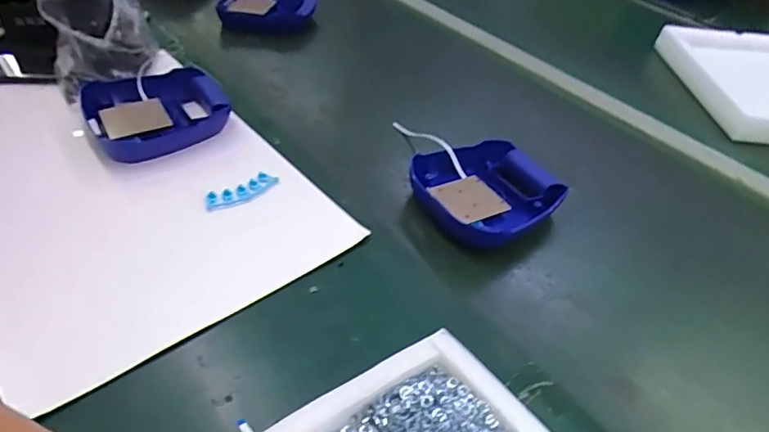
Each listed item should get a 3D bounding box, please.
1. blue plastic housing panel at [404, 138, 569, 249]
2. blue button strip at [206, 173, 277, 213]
[{"bbox_3d":[0.141,-0.036,0.691,0.198,0.043,0.168,-25,51,-29],"label":"blue plastic housing panel"},{"bbox_3d":[-0.182,-0.031,0.666,0.094,0.021,0.021,-27,52,-31],"label":"blue button strip"}]

